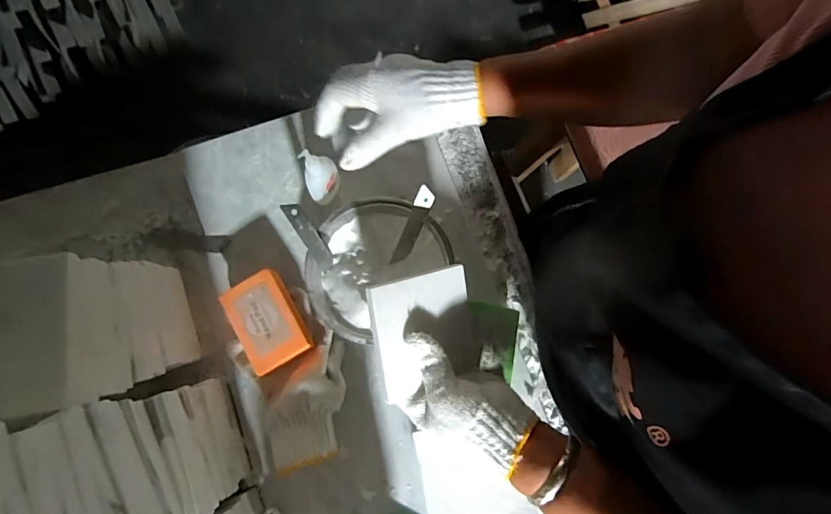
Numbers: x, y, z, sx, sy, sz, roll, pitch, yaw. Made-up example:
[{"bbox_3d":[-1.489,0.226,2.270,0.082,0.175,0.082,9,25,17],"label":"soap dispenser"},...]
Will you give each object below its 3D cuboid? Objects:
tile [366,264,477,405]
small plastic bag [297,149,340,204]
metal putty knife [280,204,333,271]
[{"bbox_3d":[0.010,0.065,0.386,0.107,0.010,0.106,-14,107,-34],"label":"tile"},{"bbox_3d":[-0.098,-0.085,0.446,0.036,0.092,0.022,-25,78,-6],"label":"small plastic bag"},{"bbox_3d":[-0.107,-0.022,0.436,0.019,0.004,0.080,-38,123,-18],"label":"metal putty knife"}]

